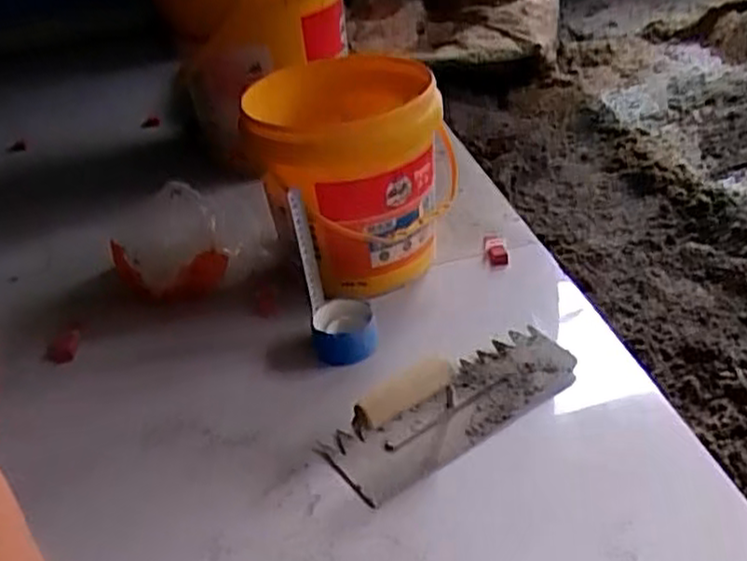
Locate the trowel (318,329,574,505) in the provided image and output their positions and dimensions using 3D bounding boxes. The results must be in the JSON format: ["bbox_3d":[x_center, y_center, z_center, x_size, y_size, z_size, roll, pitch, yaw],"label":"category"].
[{"bbox_3d":[0.082,0.106,0.756,0.283,0.074,0.105,-25,37,-24],"label":"trowel"}]

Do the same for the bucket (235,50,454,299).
[{"bbox_3d":[-0.025,-0.134,0.981,0.246,0.252,0.269,-10,33,-2],"label":"bucket"}]

